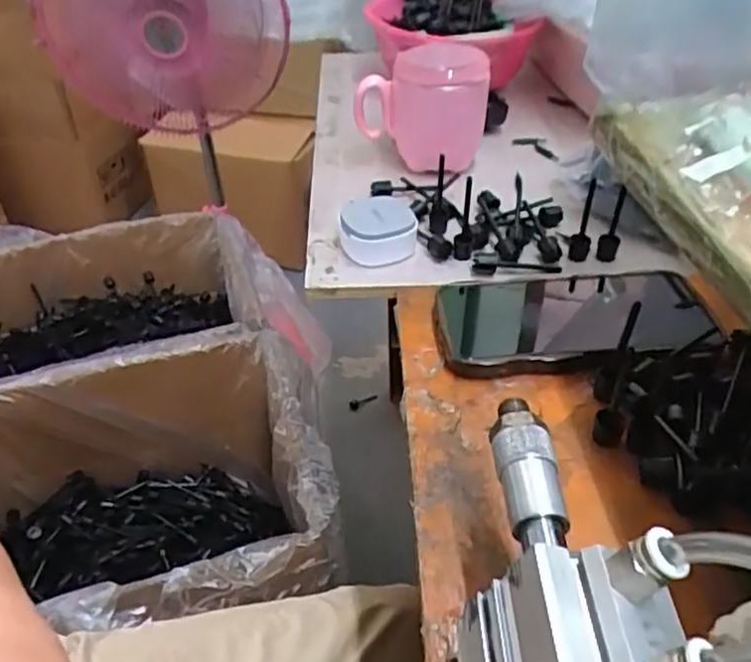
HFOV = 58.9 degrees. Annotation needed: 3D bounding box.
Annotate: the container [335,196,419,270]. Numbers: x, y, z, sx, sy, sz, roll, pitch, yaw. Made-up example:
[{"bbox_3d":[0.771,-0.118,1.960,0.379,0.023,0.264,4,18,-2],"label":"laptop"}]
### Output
[{"bbox_3d":[0.001,-0.077,0.496,0.054,0.027,0.064,-5,41,-5],"label":"container"}]

